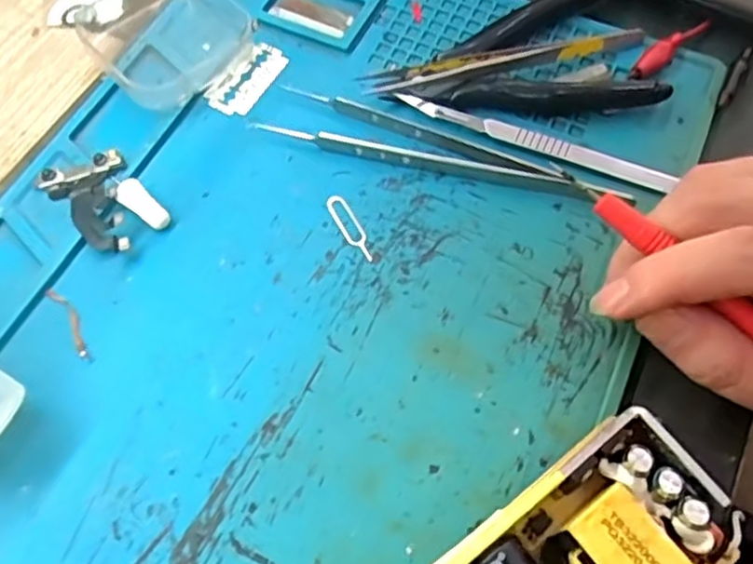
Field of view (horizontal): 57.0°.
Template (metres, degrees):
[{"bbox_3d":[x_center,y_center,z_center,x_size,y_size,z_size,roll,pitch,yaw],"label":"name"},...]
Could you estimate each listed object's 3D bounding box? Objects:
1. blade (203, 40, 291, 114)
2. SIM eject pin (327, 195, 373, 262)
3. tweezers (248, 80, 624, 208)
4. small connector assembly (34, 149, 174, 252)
[{"bbox_3d":[-0.058,-0.092,0.311,0.021,0.004,0.041,28,67,10],"label":"blade"},{"bbox_3d":[-0.010,-0.022,0.274,0.008,0.004,0.033,-28,66,-14],"label":"SIM eject pin"},{"bbox_3d":[0.026,-0.053,0.287,0.150,0.010,0.026,19,63,9],"label":"tweezers"},{"bbox_3d":[-0.109,-0.034,0.276,0.031,0.008,0.053,-40,69,-19],"label":"small connector assembly"}]

